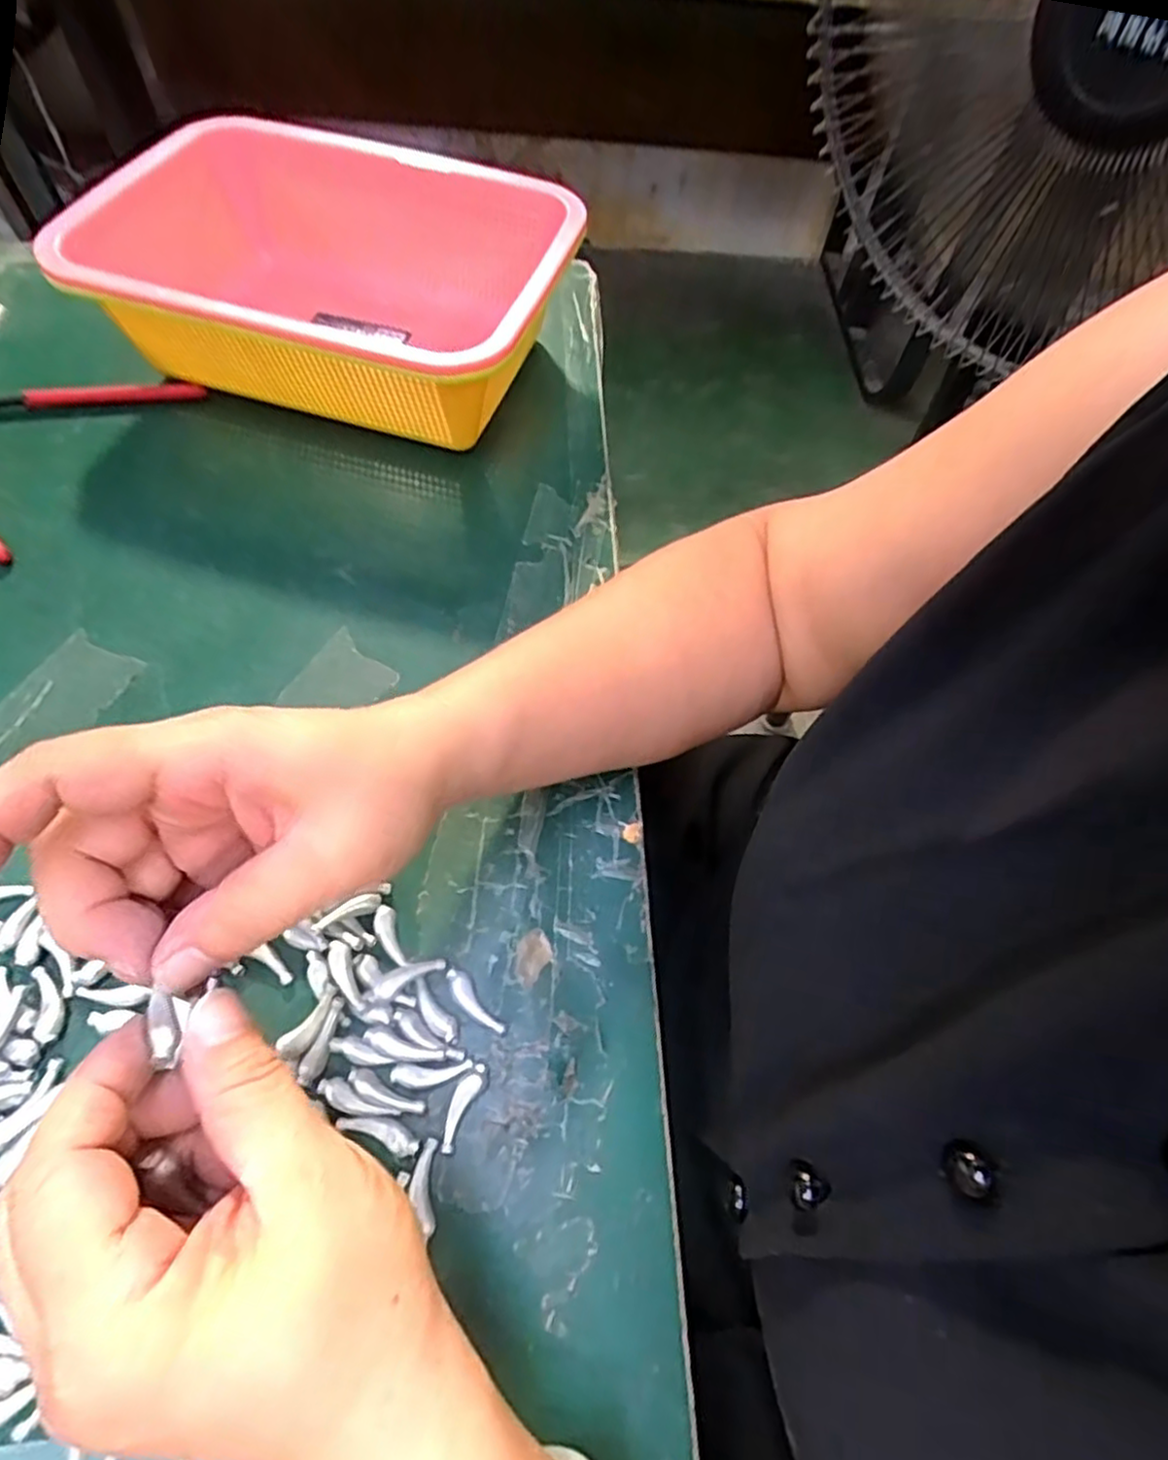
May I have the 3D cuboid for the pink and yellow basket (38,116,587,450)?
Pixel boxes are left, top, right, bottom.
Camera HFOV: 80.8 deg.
[{"bbox_3d":[-0.134,-0.266,0.418,0.242,0.088,0.193,17,62,6],"label":"pink and yellow basket"}]

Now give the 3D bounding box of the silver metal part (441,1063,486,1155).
[{"bbox_3d":[-0.044,0.136,0.248,0.008,0.004,0.029,22,62,9],"label":"silver metal part"}]

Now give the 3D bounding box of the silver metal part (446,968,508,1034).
[{"bbox_3d":[-0.043,0.106,0.265,0.009,0.004,0.031,-37,69,-21],"label":"silver metal part"}]

